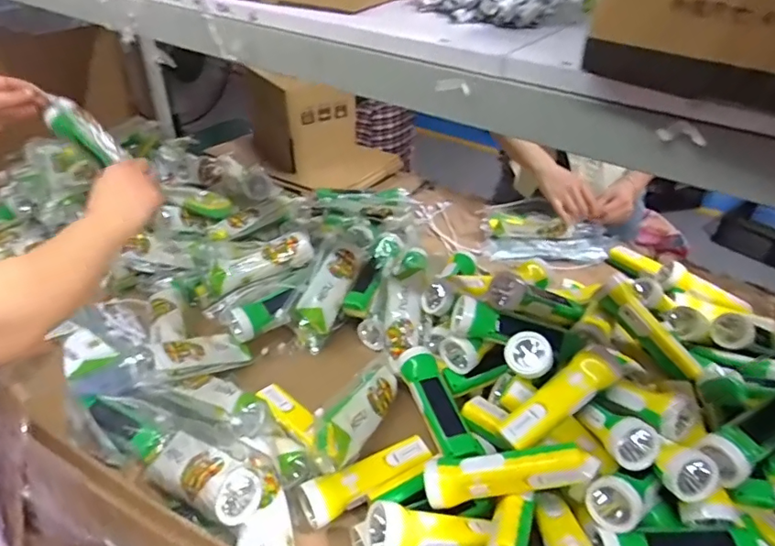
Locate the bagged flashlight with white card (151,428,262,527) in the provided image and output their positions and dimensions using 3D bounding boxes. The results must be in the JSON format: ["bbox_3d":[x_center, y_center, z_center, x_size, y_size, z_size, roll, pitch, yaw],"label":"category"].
[{"bbox_3d":[-0.206,0.226,0.586,0.150,0.053,0.057,7,31,40],"label":"bagged flashlight with white card"}]

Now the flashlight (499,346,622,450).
[{"bbox_3d":[0.209,0.153,0.634,0.175,0.043,0.047,-32,45,-16],"label":"flashlight"}]

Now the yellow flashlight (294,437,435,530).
[{"bbox_3d":[-0.022,0.254,0.644,0.166,0.051,0.051,-18,40,-27],"label":"yellow flashlight"}]

